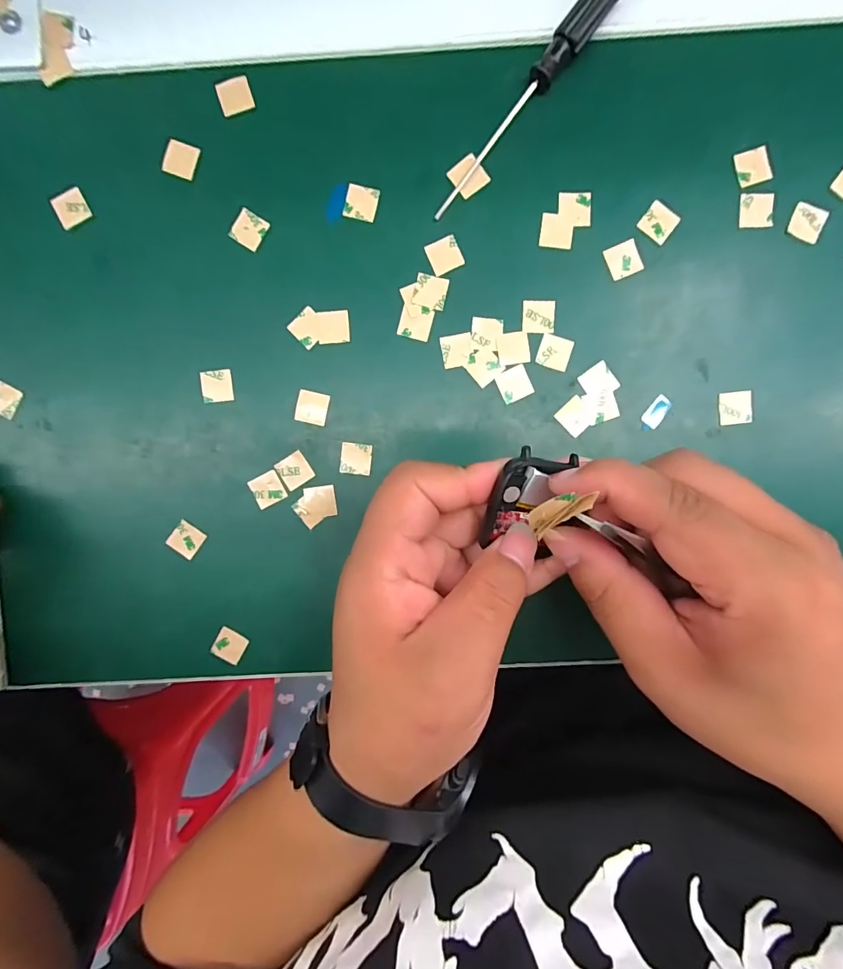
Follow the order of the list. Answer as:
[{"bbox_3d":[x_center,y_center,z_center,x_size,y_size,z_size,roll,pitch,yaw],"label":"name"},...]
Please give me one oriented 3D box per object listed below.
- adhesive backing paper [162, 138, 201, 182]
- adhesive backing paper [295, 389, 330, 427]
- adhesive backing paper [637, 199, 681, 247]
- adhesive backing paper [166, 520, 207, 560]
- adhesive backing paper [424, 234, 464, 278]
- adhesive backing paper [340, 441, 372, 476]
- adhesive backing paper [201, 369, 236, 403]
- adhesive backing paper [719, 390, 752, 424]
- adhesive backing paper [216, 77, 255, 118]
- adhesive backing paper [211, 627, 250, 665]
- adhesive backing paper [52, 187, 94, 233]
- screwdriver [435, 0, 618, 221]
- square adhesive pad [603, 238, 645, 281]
[{"bbox_3d":[-0.116,-0.156,0.218,0.015,0.004,0.016,18,94,0],"label":"adhesive backing paper"},{"bbox_3d":[-0.054,-0.038,0.225,0.015,0.004,0.015,13,90,-1],"label":"adhesive backing paper"},{"bbox_3d":[0.113,-0.125,0.216,0.016,0.004,0.016,37,94,-1],"label":"adhesive backing paper"},{"bbox_3d":[-0.118,0.028,0.228,0.015,0.004,0.015,35,94,-1],"label":"adhesive backing paper"},{"bbox_3d":[0.011,-0.110,0.218,0.016,0.004,0.015,-23,93,2],"label":"adhesive backing paper"},{"bbox_3d":[-0.032,-0.013,0.226,0.015,0.004,0.015,7,95,0],"label":"adhesive backing paper"},{"bbox_3d":[-0.100,-0.048,0.223,0.016,0.004,0.015,-3,94,1],"label":"adhesive backing paper"},{"bbox_3d":[0.153,-0.037,0.221,0.015,0.004,0.016,-4,94,5],"label":"adhesive backing paper"},{"bbox_3d":[-0.089,-0.186,0.218,0.016,0.004,0.016,-16,93,-3],"label":"adhesive backing paper"},{"bbox_3d":[-0.097,0.082,0.232,0.016,0.004,0.014,31,82,-8],"label":"adhesive backing paper"},{"bbox_3d":[-0.169,-0.134,0.221,0.014,0.004,0.015,-29,93,3],"label":"adhesive backing paper"},{"bbox_3d":[0.049,-0.178,0.207,0.013,0.012,0.130,39,94,-1],"label":"screwdriver"},{"bbox_3d":[0.097,-0.107,0.217,0.015,0.004,0.015,-23,93,2],"label":"square adhesive pad"}]

